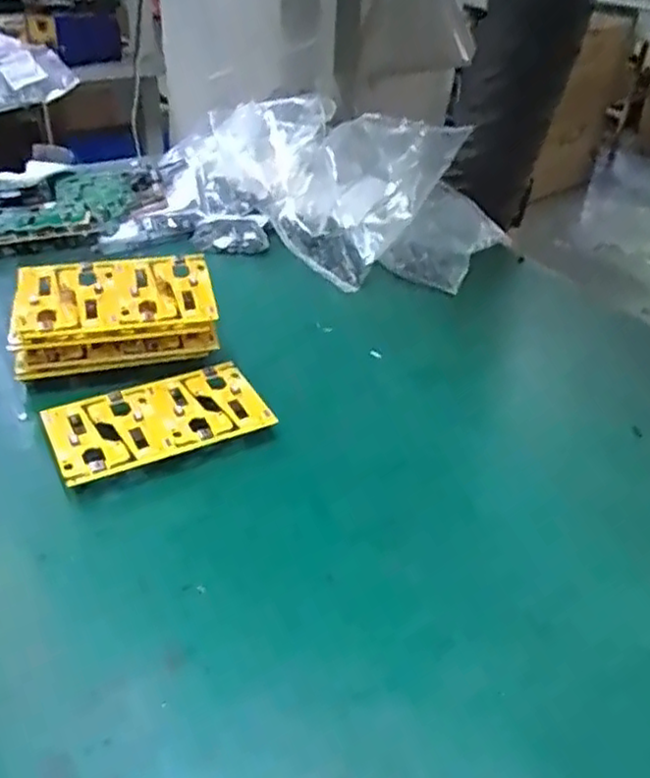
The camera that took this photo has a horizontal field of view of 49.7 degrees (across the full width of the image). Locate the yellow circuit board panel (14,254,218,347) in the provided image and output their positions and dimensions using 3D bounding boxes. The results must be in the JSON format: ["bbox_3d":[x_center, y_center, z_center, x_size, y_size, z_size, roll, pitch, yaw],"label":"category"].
[{"bbox_3d":[-0.155,-0.069,0.518,0.140,0.011,0.075,-8,52,-14],"label":"yellow circuit board panel"}]

